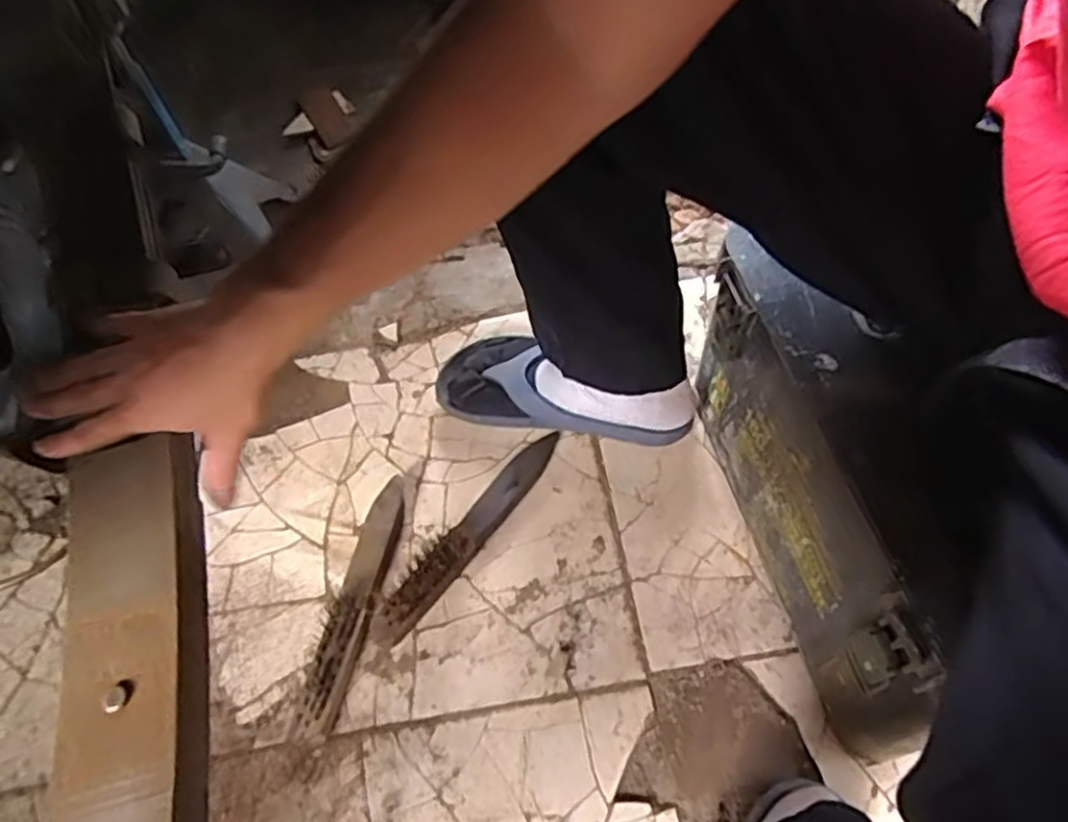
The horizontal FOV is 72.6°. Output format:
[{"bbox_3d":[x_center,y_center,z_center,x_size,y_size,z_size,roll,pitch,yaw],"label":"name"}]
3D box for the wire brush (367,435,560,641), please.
[{"bbox_3d":[-0.058,0.106,0.669,0.039,0.036,0.251,33,64,19],"label":"wire brush"}]

